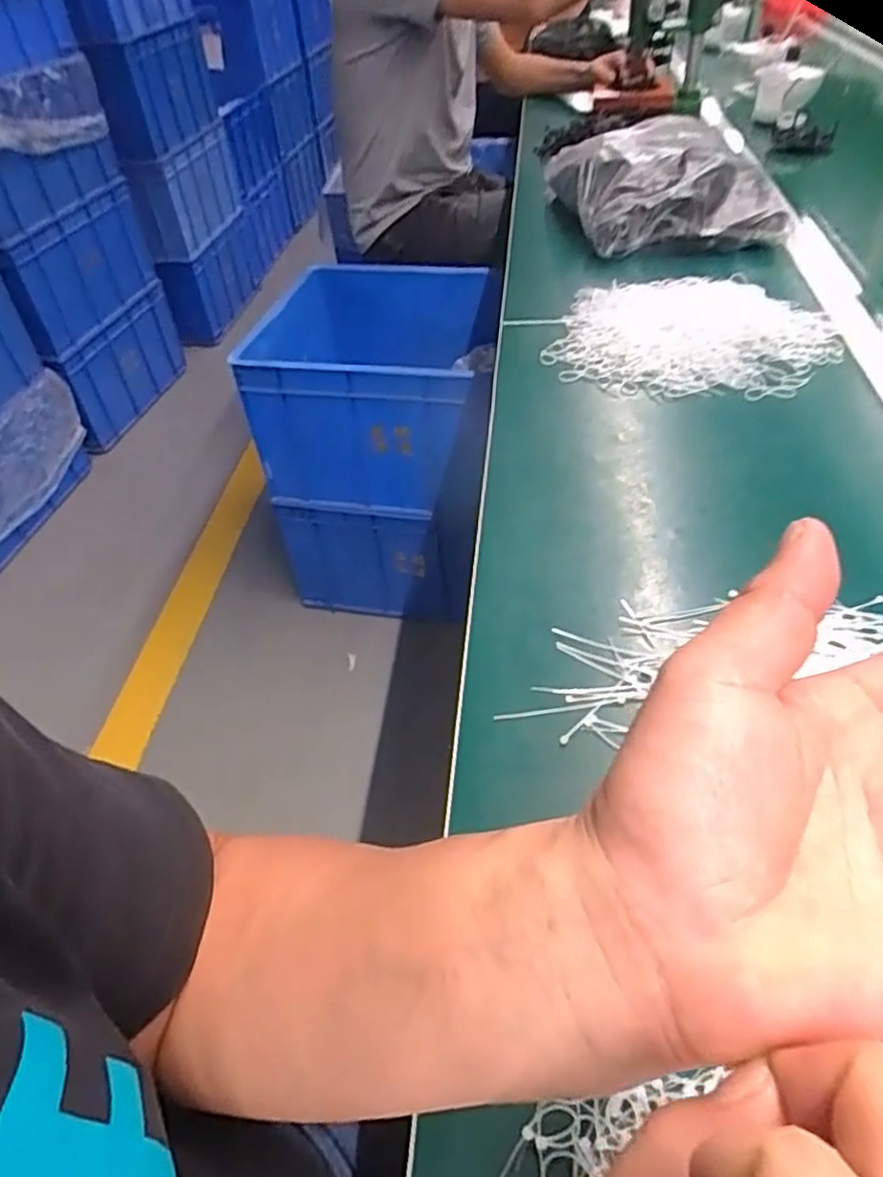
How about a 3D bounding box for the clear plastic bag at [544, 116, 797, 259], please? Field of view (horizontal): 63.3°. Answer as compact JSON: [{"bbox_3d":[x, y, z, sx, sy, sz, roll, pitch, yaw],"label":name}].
[{"bbox_3d":[0.295,-0.601,1.029,0.236,0.090,0.402,-9,44,-2],"label":"clear plastic bag"}]

